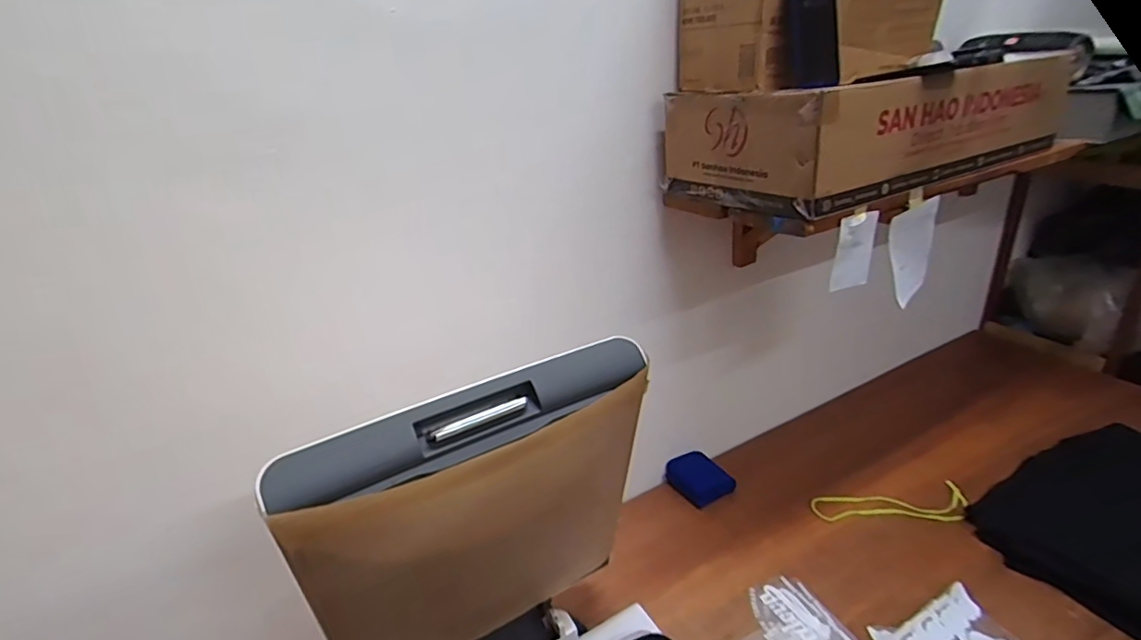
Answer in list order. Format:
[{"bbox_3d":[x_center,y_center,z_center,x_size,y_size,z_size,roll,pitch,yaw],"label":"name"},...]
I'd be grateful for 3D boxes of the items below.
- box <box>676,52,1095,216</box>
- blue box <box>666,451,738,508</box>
[{"bbox_3d":[0.488,-0.321,0.911,0.609,0.146,0.290,-17,29,-25],"label":"box"},{"bbox_3d":[0.279,0.346,1.227,0.106,0.042,0.127,-19,30,-28],"label":"blue box"}]

